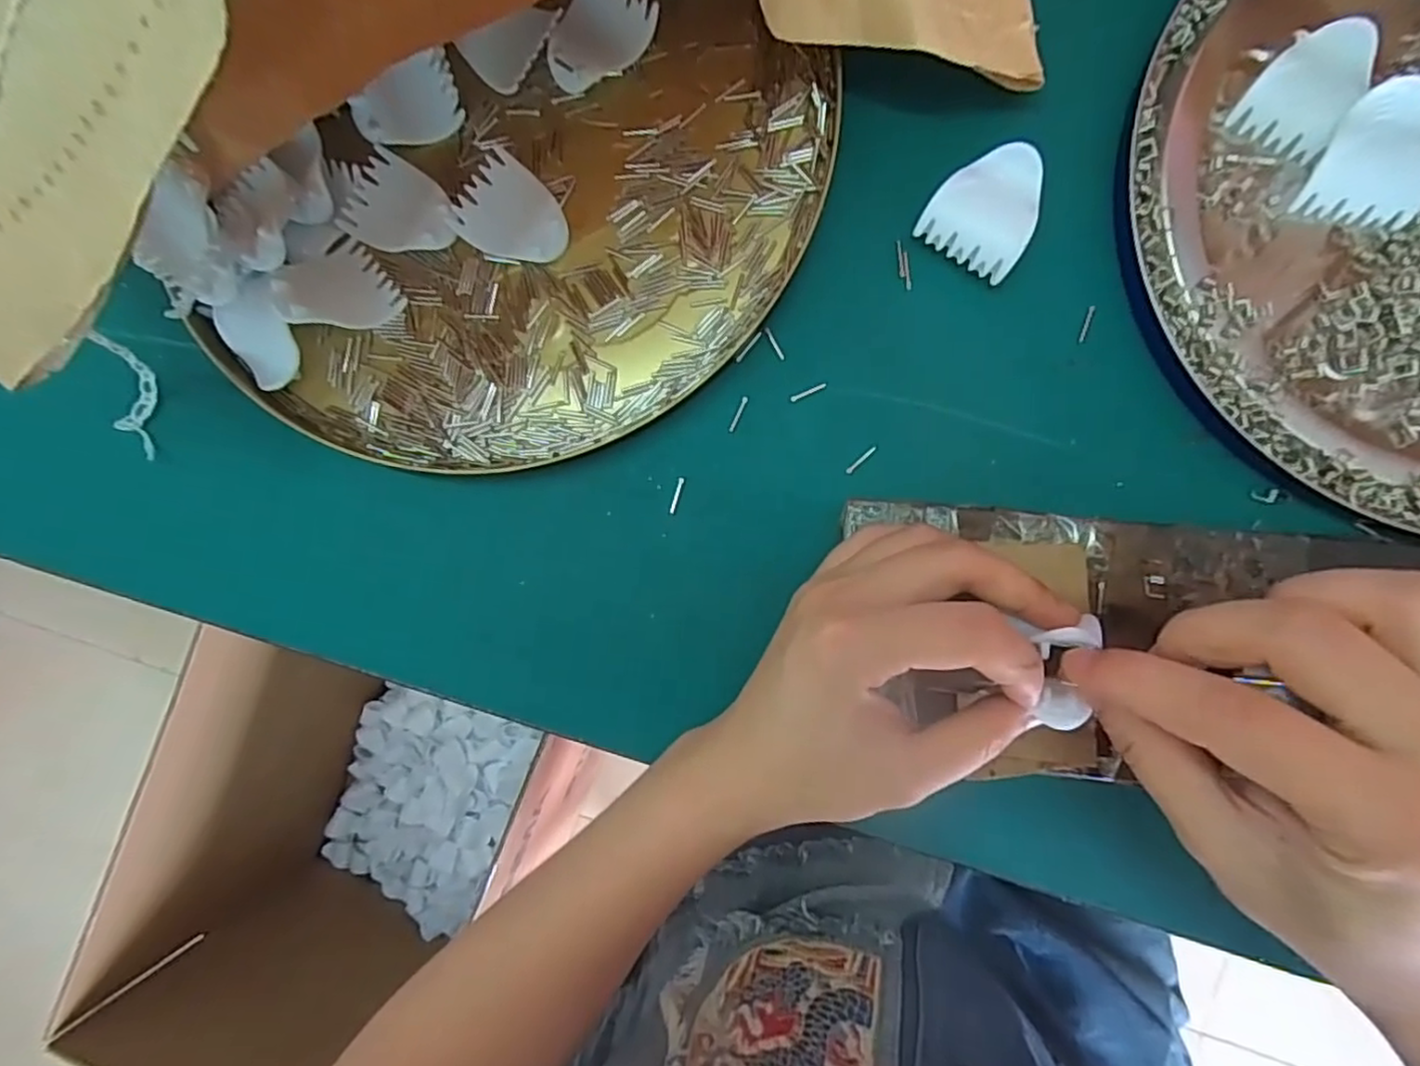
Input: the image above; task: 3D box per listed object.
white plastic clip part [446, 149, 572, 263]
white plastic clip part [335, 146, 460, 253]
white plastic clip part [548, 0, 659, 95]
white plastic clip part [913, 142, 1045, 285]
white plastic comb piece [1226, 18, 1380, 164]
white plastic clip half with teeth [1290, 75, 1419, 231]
[{"bbox_3d":[-0.084,-0.136,0.292,0.048,0.008,0.040,36,95,6],"label":"white plastic clip part"},{"bbox_3d":[-0.134,-0.142,0.296,0.050,0.004,0.040,28,94,6],"label":"white plastic clip part"},{"bbox_3d":[-0.046,-0.211,0.289,0.035,0.010,0.046,28,94,6],"label":"white plastic clip part"},{"bbox_3d":[0.110,-0.128,0.264,0.040,0.010,0.045,33,94,6],"label":"white plastic clip part"},{"bbox_3d":[0.223,-0.166,0.251,0.032,0.010,0.046,33,94,6],"label":"white plastic comb piece"},{"bbox_3d":[0.241,-0.137,0.244,0.037,0.016,0.042,14,92,7],"label":"white plastic clip half with teeth"}]

